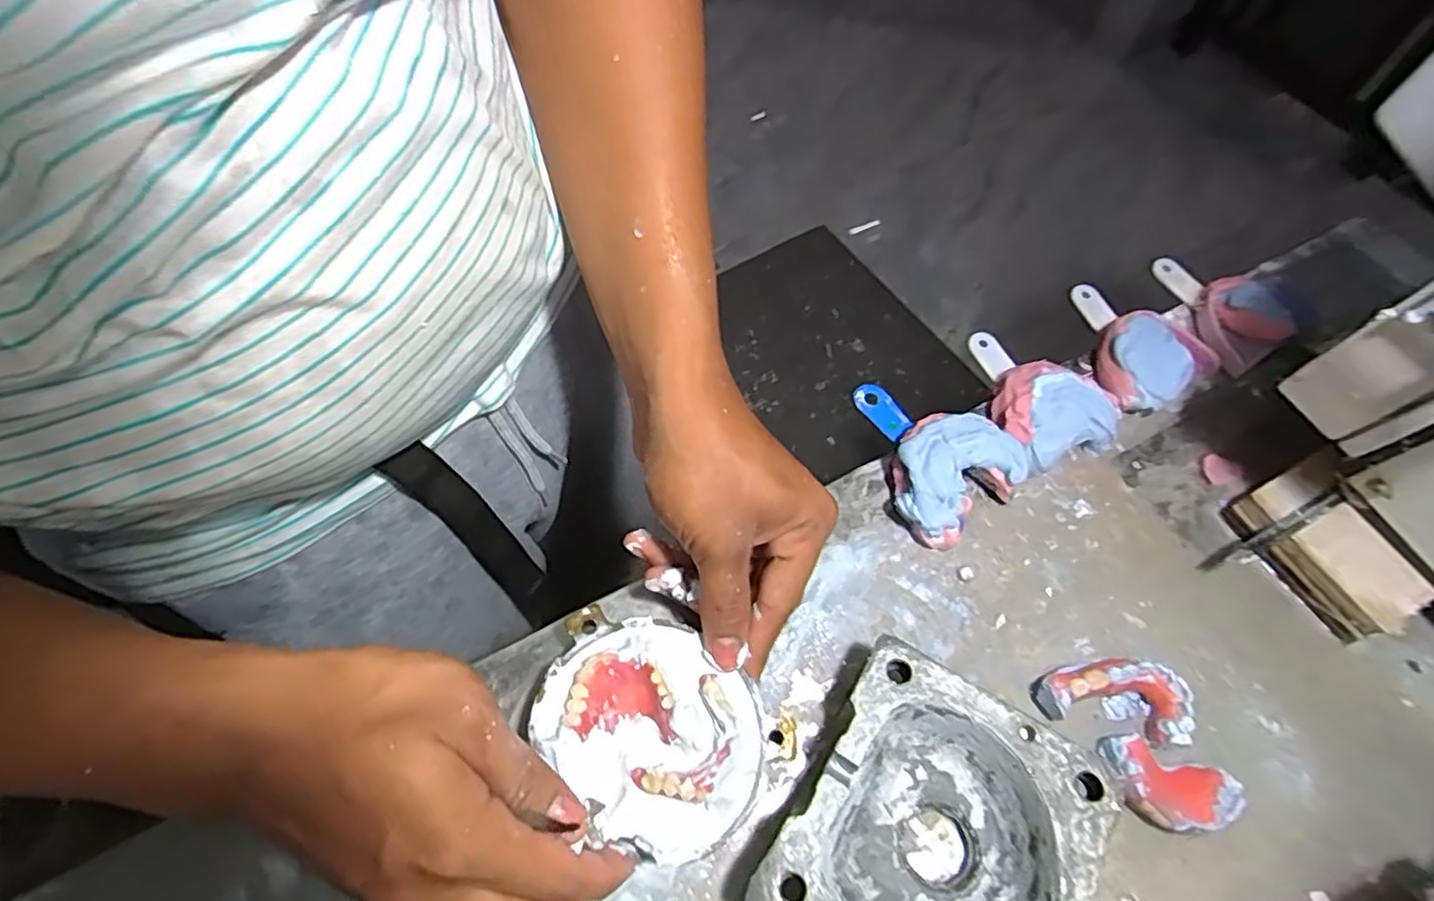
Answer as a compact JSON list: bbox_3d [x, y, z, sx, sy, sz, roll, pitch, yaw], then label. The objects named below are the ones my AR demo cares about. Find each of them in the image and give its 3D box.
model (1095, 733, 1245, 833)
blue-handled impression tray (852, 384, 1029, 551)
[{"bbox_3d":[0.210,0.158,0.321,0.059,0.015,0.034,23,63,11],"label":"model"},{"bbox_3d":[0.121,-0.003,0.399,0.073,0.035,0.105,-30,66,-16],"label":"blue-handled impression tray"}]

